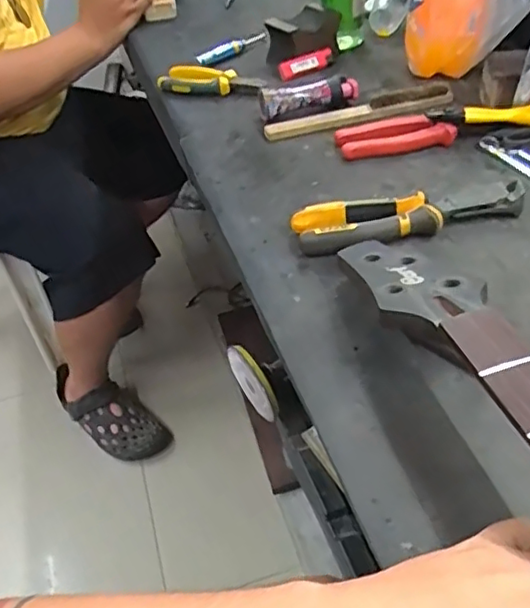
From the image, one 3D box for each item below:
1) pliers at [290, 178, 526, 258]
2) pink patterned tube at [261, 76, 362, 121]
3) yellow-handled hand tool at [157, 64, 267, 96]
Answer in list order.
[{"bbox_3d":[0.132,-0.080,0.557,0.206,0.025,0.064,-13,44,-6],"label":"pliers"},{"bbox_3d":[0.055,-0.252,0.738,0.121,0.029,0.033,-13,44,-7],"label":"pink patterned tube"},{"bbox_3d":[-0.072,-0.302,0.819,0.140,0.024,0.042,8,45,15],"label":"yellow-handled hand tool"}]

